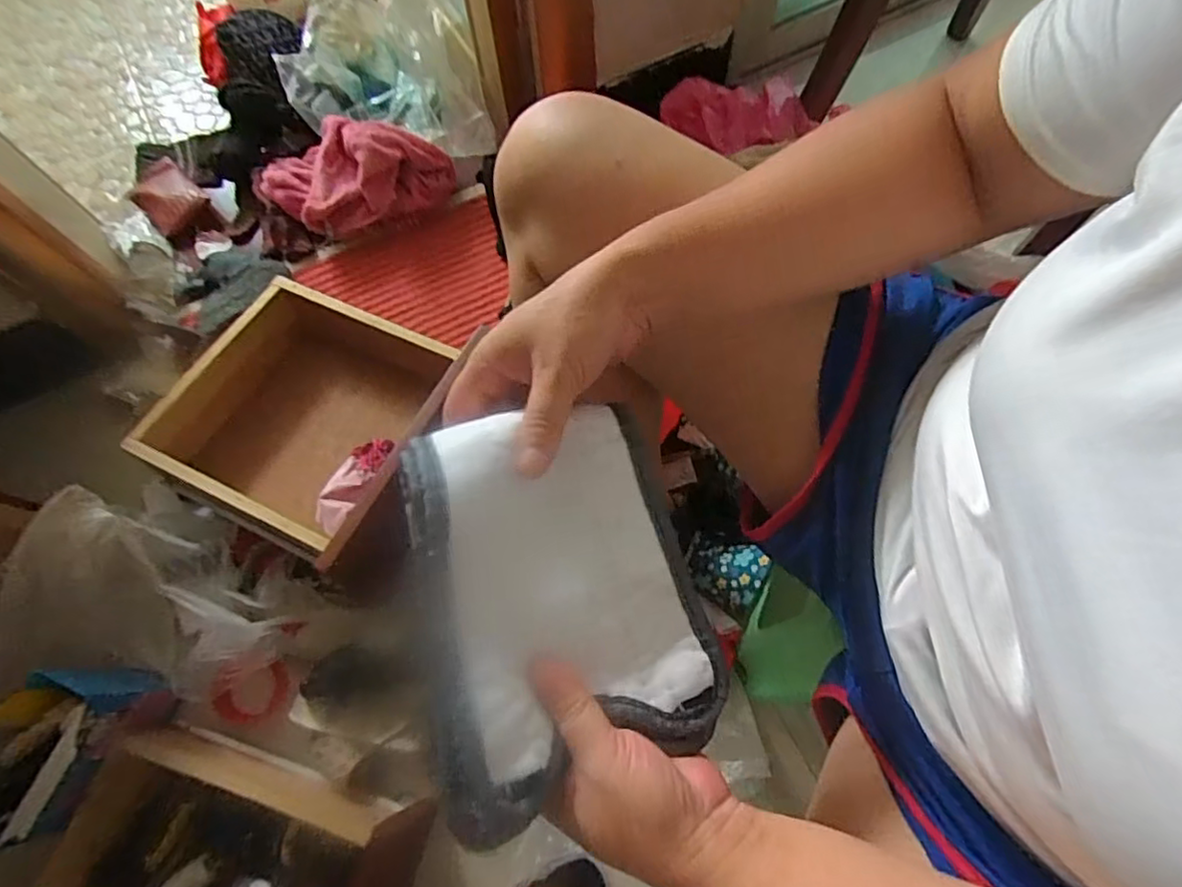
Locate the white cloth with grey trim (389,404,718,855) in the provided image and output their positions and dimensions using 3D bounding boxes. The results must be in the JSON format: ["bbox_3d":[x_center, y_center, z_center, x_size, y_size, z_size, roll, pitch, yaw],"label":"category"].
[{"bbox_3d":[-0.013,0.069,0.306,0.137,0.021,0.176,-7,75,-25],"label":"white cloth with grey trim"}]

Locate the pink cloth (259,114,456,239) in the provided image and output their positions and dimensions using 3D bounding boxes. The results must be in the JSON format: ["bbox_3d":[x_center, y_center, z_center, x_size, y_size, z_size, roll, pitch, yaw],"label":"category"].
[{"bbox_3d":[-0.335,-0.368,0.895,0.272,0.106,0.124,-11,70,-2],"label":"pink cloth"}]

